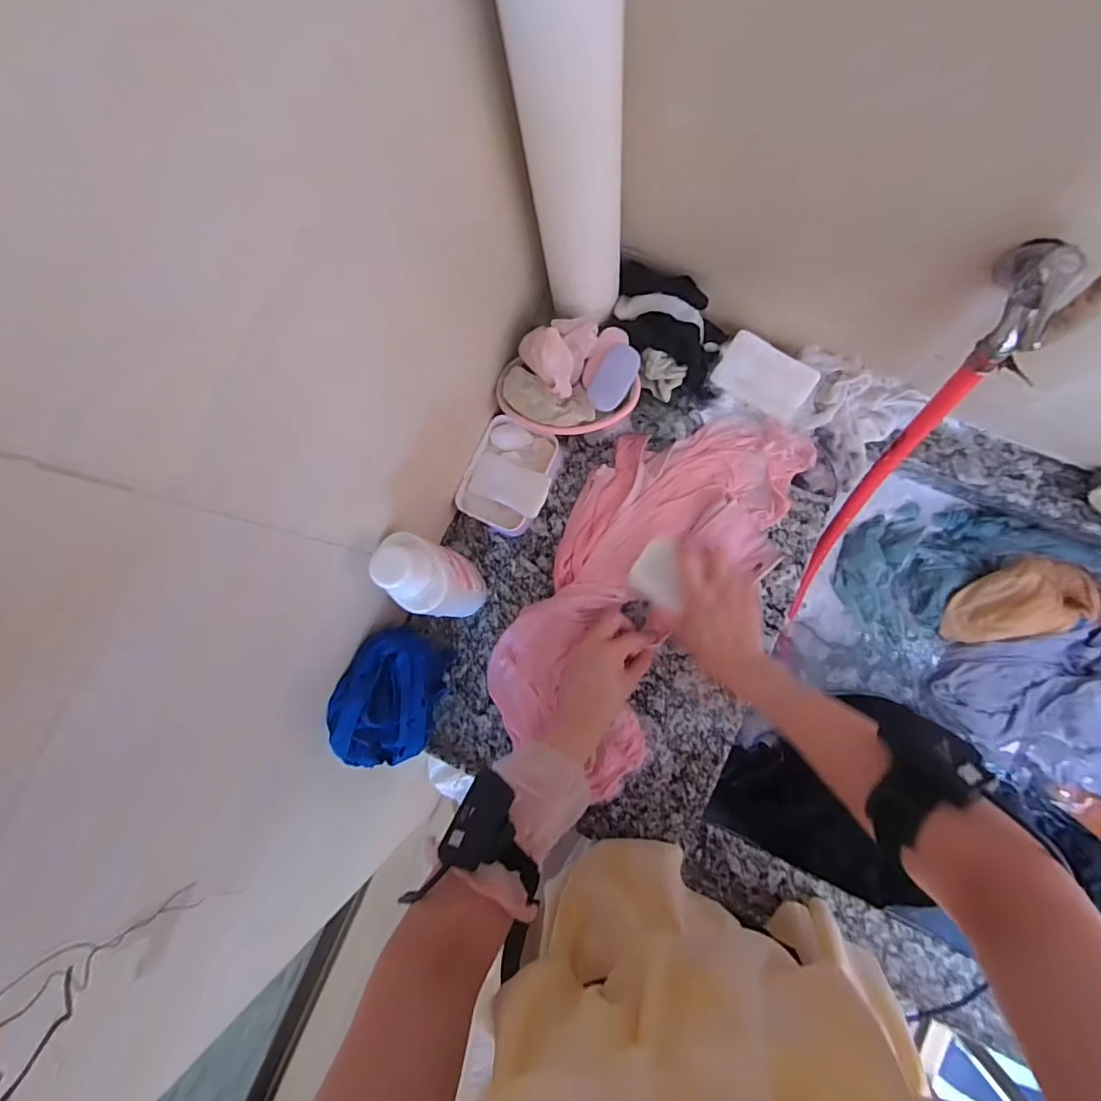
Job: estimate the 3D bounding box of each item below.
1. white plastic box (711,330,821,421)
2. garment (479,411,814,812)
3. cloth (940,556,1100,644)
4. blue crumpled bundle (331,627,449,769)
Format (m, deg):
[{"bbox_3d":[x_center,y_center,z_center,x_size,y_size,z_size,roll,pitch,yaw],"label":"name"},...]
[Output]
[{"bbox_3d":[0.240,-0.196,0.602,0.103,0.019,0.058,31,88,9],"label":"white plastic box"},{"bbox_3d":[0.109,0.028,0.615,0.229,0.039,0.442,38,84,10],"label":"garment"},{"bbox_3d":[0.585,0.058,0.666,0.177,0.043,0.090,-10,82,6],"label":"cloth"},{"bbox_3d":[-0.167,0.156,0.590,0.091,0.106,0.135,8,84,8],"label":"blue crumpled bundle"}]

